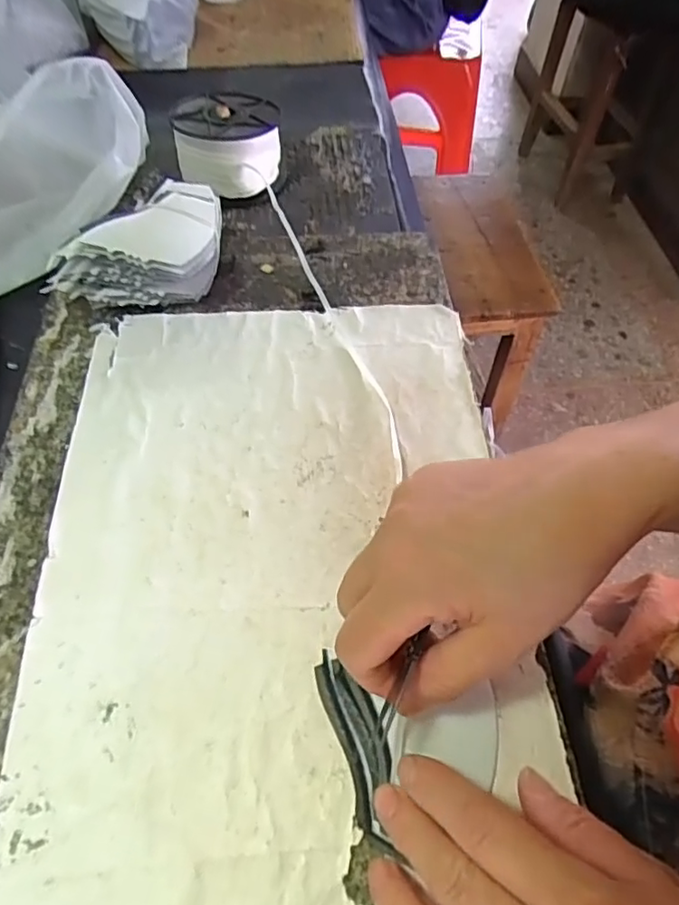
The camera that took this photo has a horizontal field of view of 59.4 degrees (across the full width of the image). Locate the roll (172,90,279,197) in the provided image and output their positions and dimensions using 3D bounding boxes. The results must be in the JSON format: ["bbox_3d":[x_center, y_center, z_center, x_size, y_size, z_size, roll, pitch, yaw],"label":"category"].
[{"bbox_3d":[-0.096,-0.267,0.520,0.086,0.060,0.083,1,54,-1],"label":"roll"}]

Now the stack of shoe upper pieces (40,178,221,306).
[{"bbox_3d":[-0.140,-0.149,0.429,0.106,0.061,0.083,4,54,1],"label":"stack of shoe upper pieces"}]

